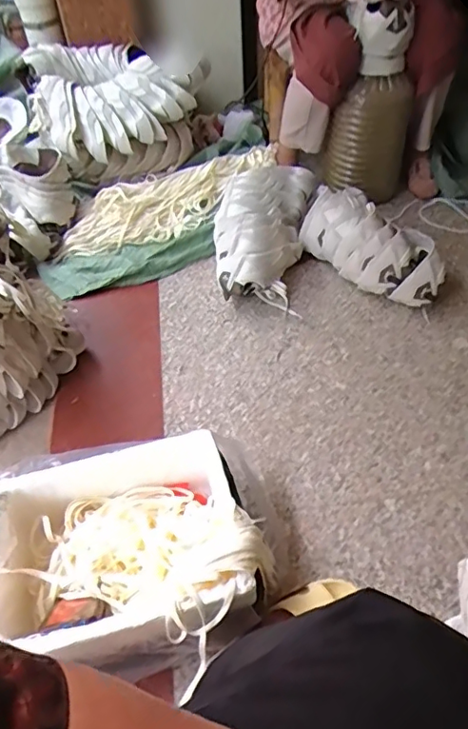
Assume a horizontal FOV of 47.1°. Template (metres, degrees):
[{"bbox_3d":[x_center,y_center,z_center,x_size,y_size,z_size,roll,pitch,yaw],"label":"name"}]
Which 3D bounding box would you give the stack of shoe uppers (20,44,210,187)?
[{"bbox_3d":[-0.299,-0.678,1.435,0.463,0.309,0.262,-13,50,-7],"label":"stack of shoe uppers"}]

